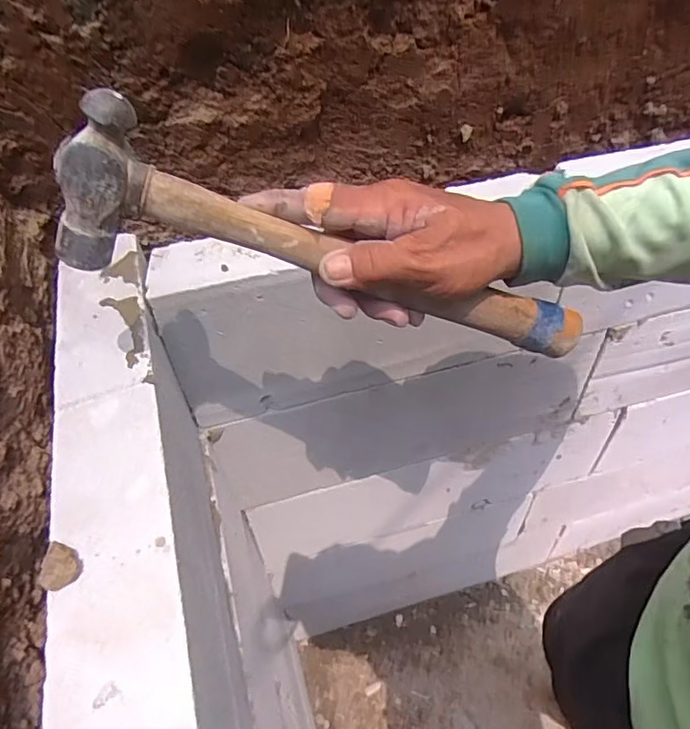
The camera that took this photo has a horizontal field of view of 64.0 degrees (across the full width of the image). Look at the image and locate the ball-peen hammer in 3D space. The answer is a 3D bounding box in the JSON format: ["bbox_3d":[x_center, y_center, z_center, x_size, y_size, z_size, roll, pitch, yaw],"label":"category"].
[{"bbox_3d":[0.004,-0.057,0.347,0.337,0.091,0.030,16,47,-16],"label":"ball-peen hammer"}]

